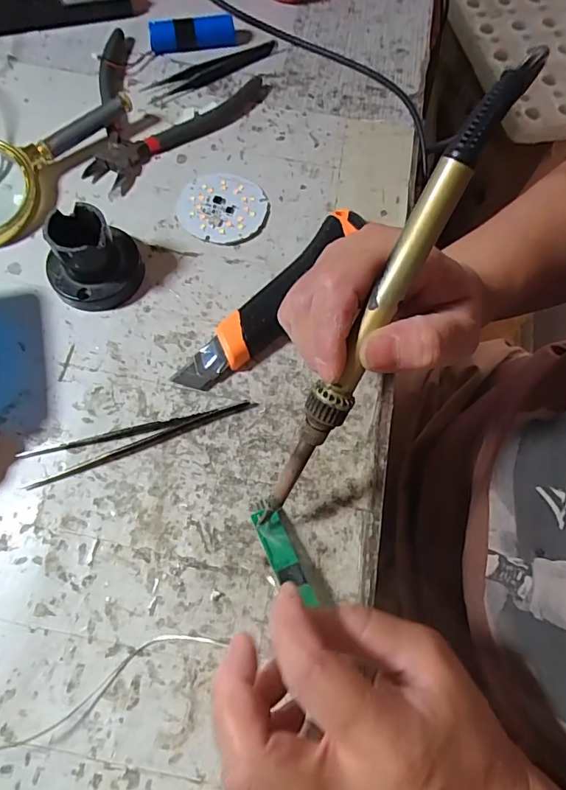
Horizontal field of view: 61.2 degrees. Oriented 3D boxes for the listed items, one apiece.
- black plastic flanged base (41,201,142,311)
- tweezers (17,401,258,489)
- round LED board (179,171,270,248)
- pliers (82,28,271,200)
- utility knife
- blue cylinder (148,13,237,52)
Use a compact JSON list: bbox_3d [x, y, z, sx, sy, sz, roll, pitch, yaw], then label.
[{"bbox_3d":[-0.116,-0.083,0.290,0.055,0.044,0.046,-27,73,-12],"label":"black plastic flanged base"},{"bbox_3d":[-0.080,0.025,0.272,0.130,0.007,0.020,-14,71,-8],"label":"tweezers"},{"bbox_3d":[-0.041,-0.131,0.333,0.059,0.004,0.060,14,70,2],"label":"round LED board"},{"bbox_3d":[-0.107,-0.229,0.359,0.128,0.011,0.154,43,74,12],"label":"pliers"},{"bbox_3d":[-0.002,-0.059,0.299,0.037,0.021,0.156,43,74,12],"label":"utility knife"},{"bbox_3d":[-0.070,-0.284,0.373,0.065,0.021,0.014,-14,71,-7],"label":"blue cylinder"}]

